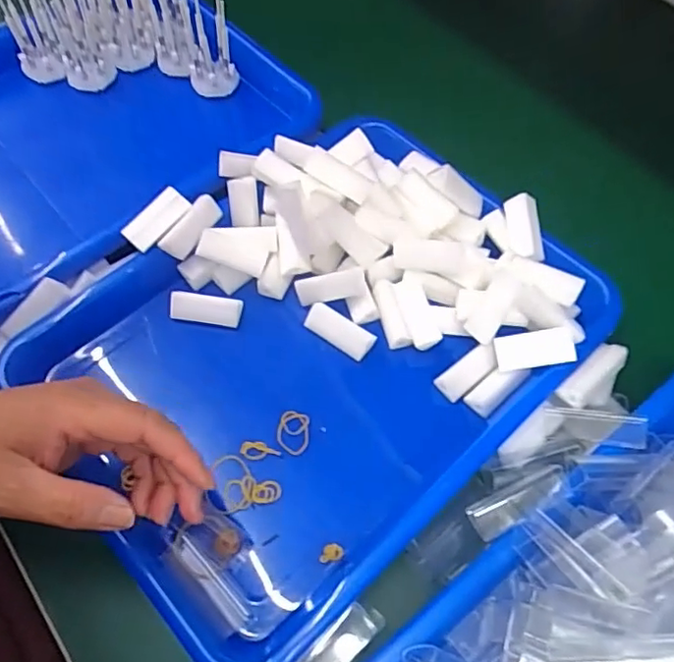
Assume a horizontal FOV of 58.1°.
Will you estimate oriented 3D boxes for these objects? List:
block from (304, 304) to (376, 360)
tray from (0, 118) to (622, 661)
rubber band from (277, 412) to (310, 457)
[{"bbox_3d":[0.002,0.000,0.404,0.048,0.012,0.020,29,63,16],"label":"block"},{"bbox_3d":[-0.013,-0.001,0.380,0.326,0.068,0.263,-39,67,-21],"label":"tray"},{"bbox_3d":[-0.027,0.061,0.368,0.019,0.004,0.026,2,59,0],"label":"rubber band"}]

